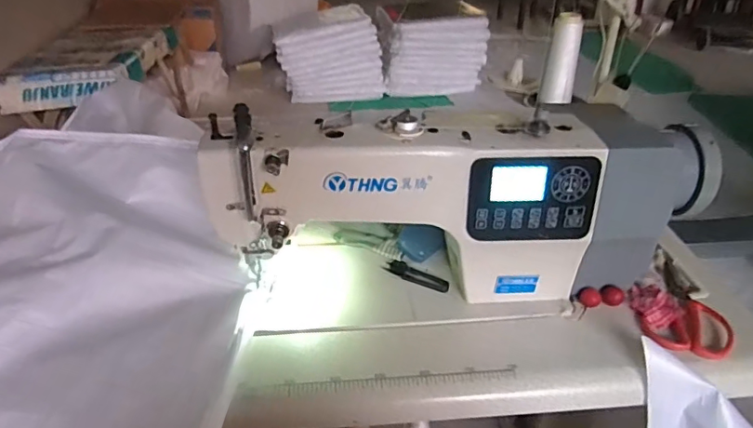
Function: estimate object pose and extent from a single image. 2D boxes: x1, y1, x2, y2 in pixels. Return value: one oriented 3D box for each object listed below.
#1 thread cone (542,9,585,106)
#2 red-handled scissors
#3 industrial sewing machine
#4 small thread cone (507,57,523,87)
[{"bbox_3d":[0.350,-0.290,0.976,0.054,0.152,0.058,11,35,15],"label":"thread cone"},{"bbox_3d":[0.392,0.105,0.694,0.103,0.016,0.191,7,34,10],"label":"red-handled scissors"},{"bbox_3d":[0.101,-0.013,0.668,0.596,0.243,0.144,-3,34,-4],"label":"industrial sewing machine"},{"bbox_3d":[0.296,-0.300,1.107,0.031,0.053,0.032,8,35,11],"label":"small thread cone"}]

